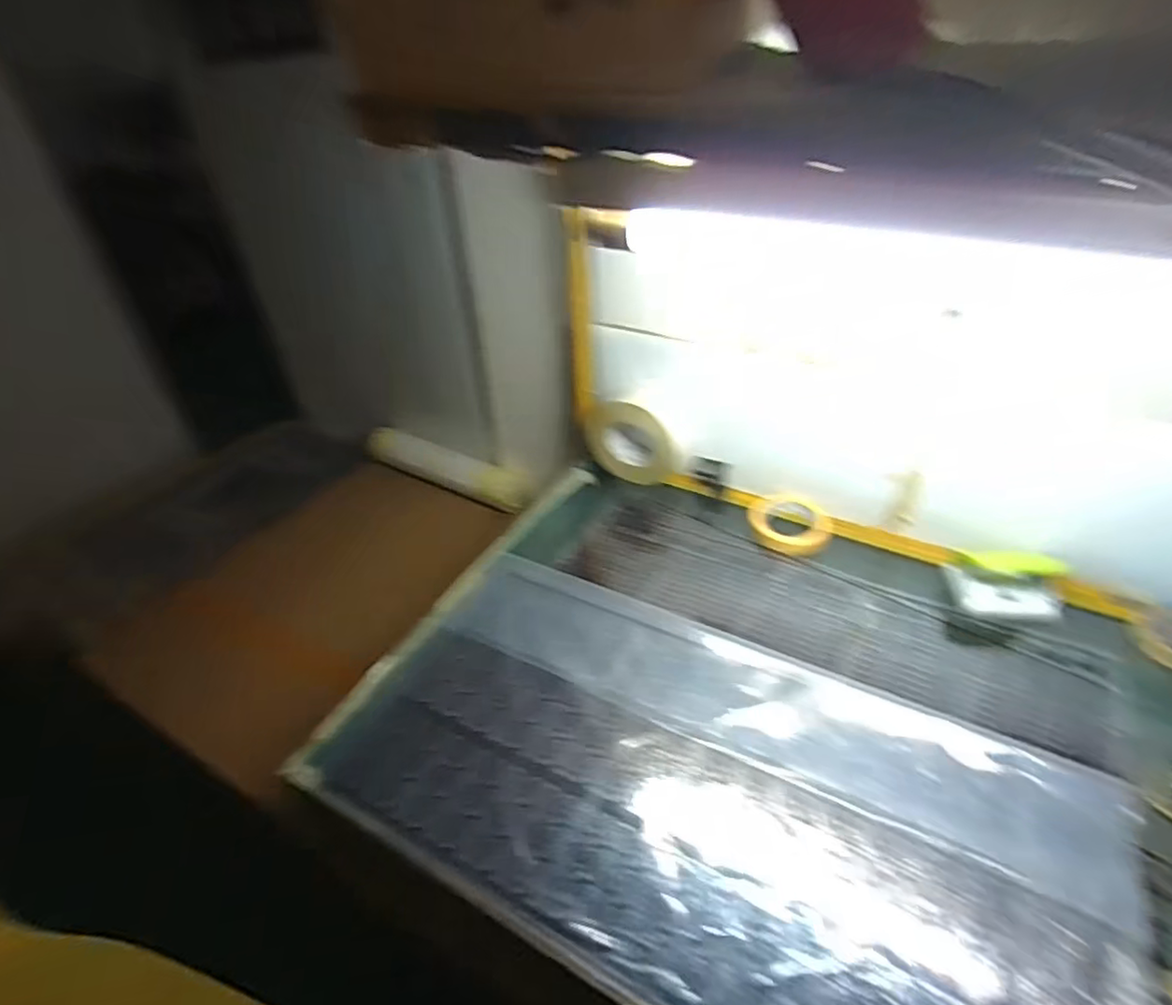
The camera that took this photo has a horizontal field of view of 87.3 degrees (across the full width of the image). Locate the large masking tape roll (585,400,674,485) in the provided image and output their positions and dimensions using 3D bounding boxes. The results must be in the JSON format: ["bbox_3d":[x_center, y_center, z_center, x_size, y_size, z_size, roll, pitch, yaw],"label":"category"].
[{"bbox_3d":[0.066,-0.088,0.936,0.146,0.140,0.026,16,42,20],"label":"large masking tape roll"}]

